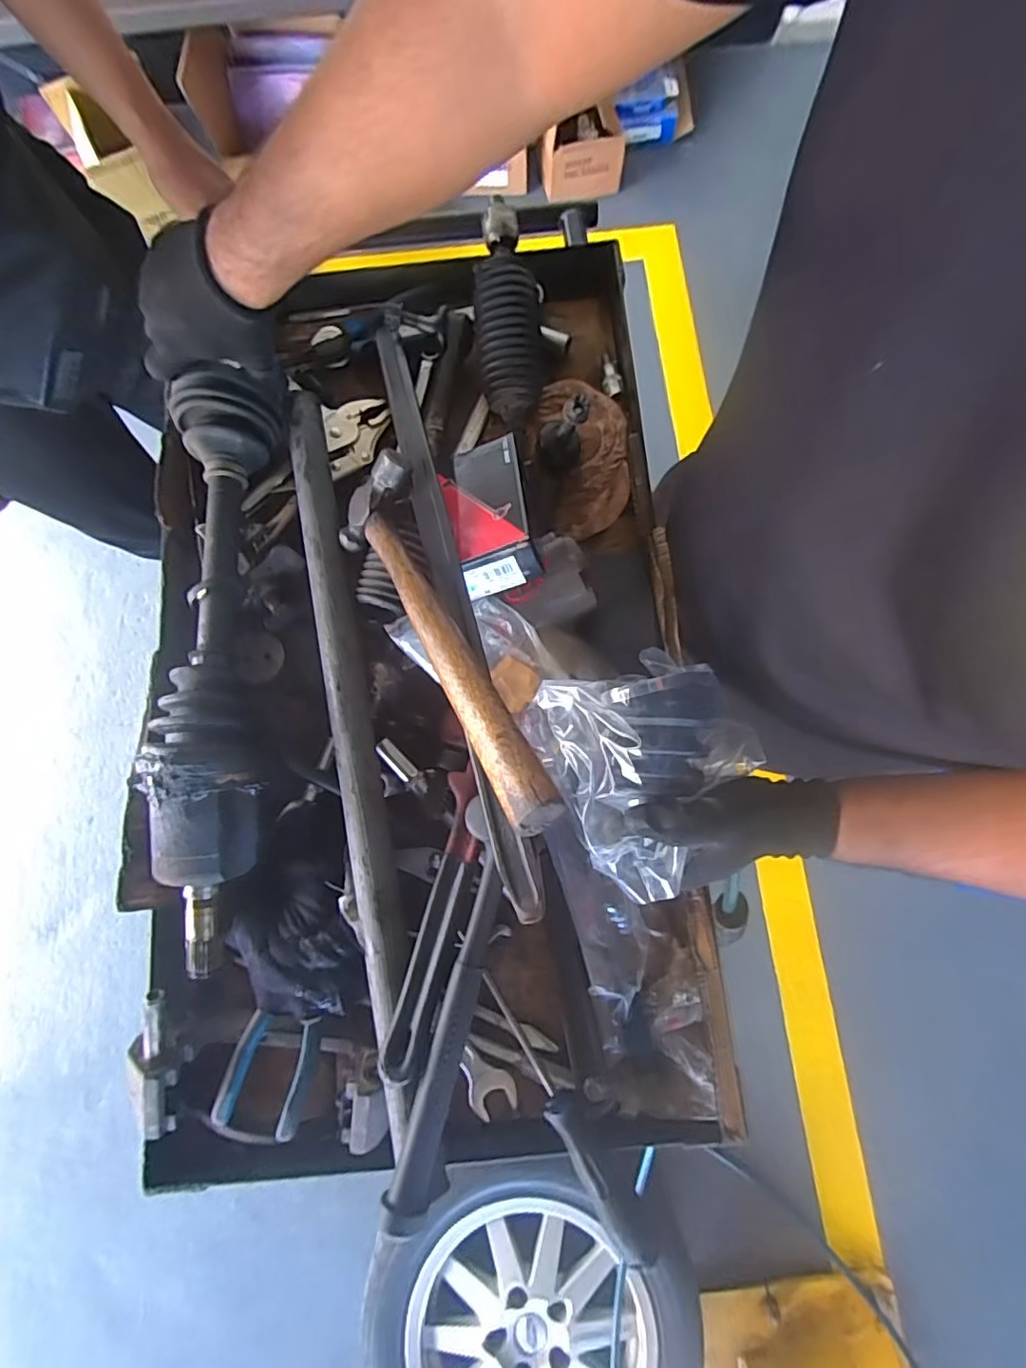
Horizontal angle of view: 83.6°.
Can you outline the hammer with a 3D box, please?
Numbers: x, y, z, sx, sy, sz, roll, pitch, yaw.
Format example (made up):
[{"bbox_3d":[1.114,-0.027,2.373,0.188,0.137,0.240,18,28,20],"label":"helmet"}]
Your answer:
[{"bbox_3d":[-0.055,-0.049,0.396,0.072,0.053,0.340,-28,55,-4],"label":"hammer"}]

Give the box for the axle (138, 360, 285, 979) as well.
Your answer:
[{"bbox_3d":[-0.250,-0.024,0.482,0.080,0.080,0.489,-2,80,0],"label":"axle"}]

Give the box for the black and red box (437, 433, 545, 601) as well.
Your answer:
[{"bbox_3d":[-0.022,-0.149,0.479,0.071,0.051,0.148,-9,62,-1],"label":"black and red box"}]

